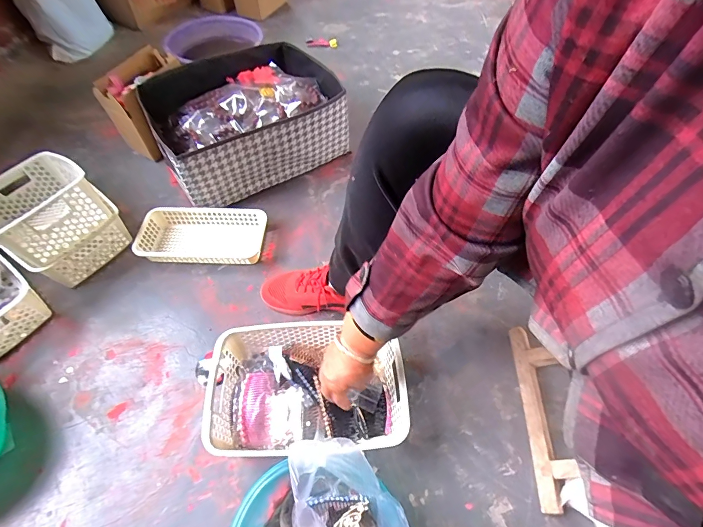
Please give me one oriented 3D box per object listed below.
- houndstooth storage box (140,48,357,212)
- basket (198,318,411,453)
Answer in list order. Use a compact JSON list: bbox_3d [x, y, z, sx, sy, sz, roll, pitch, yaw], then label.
[{"bbox_3d":[-0.254,-0.352,0.930,0.428,0.190,0.346,-27,61,-16],"label":"houndstooth storage box"},{"bbox_3d":[-0.073,0.201,0.607,0.305,0.091,0.186,-5,57,-2],"label":"basket"}]

